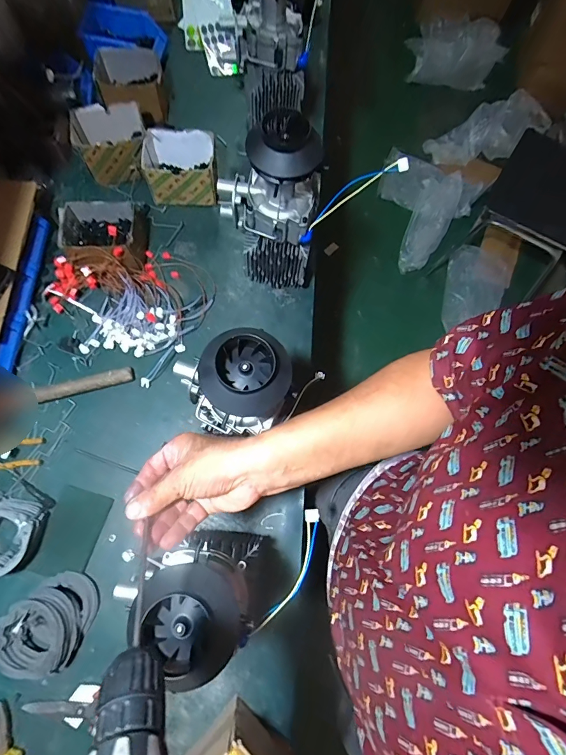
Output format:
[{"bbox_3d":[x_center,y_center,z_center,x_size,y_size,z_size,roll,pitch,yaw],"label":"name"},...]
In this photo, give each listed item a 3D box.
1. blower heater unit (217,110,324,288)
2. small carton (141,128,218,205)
[{"bbox_3d":[-0.024,-0.267,0.652,0.152,0.319,0.088,-3,72,-3],"label":"blower heater unit"},{"bbox_3d":[-0.218,-0.445,0.826,0.147,0.108,0.110,-1,72,-2],"label":"small carton"}]

